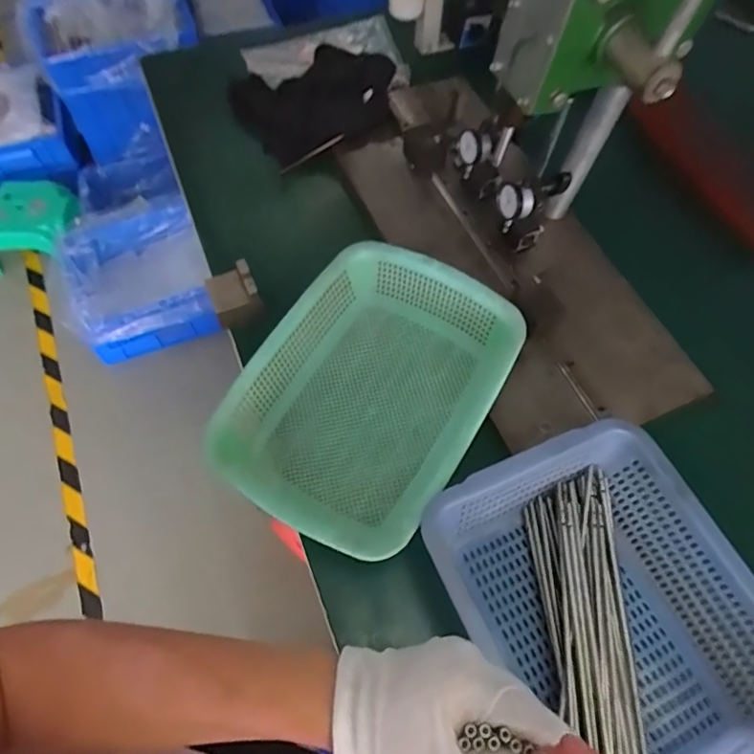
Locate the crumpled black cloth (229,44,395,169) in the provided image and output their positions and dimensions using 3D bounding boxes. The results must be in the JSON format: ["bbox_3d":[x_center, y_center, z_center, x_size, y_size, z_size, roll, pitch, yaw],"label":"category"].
[{"bbox_3d":[-0.094,-0.394,0.757,0.232,0.096,0.152,-3,63,-3],"label":"crumpled black cloth"}]

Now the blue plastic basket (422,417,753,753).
[{"bbox_3d":[0.203,0.209,0.458,0.231,0.101,0.314,-27,67,-15],"label":"blue plastic basket"}]

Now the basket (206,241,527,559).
[{"bbox_3d":[-0.008,0.021,0.550,0.220,0.096,0.295,29,65,12],"label":"basket"}]

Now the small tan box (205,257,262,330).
[{"bbox_3d":[-0.166,-0.095,0.621,0.052,0.041,0.056,-20,65,-12],"label":"small tan box"}]

